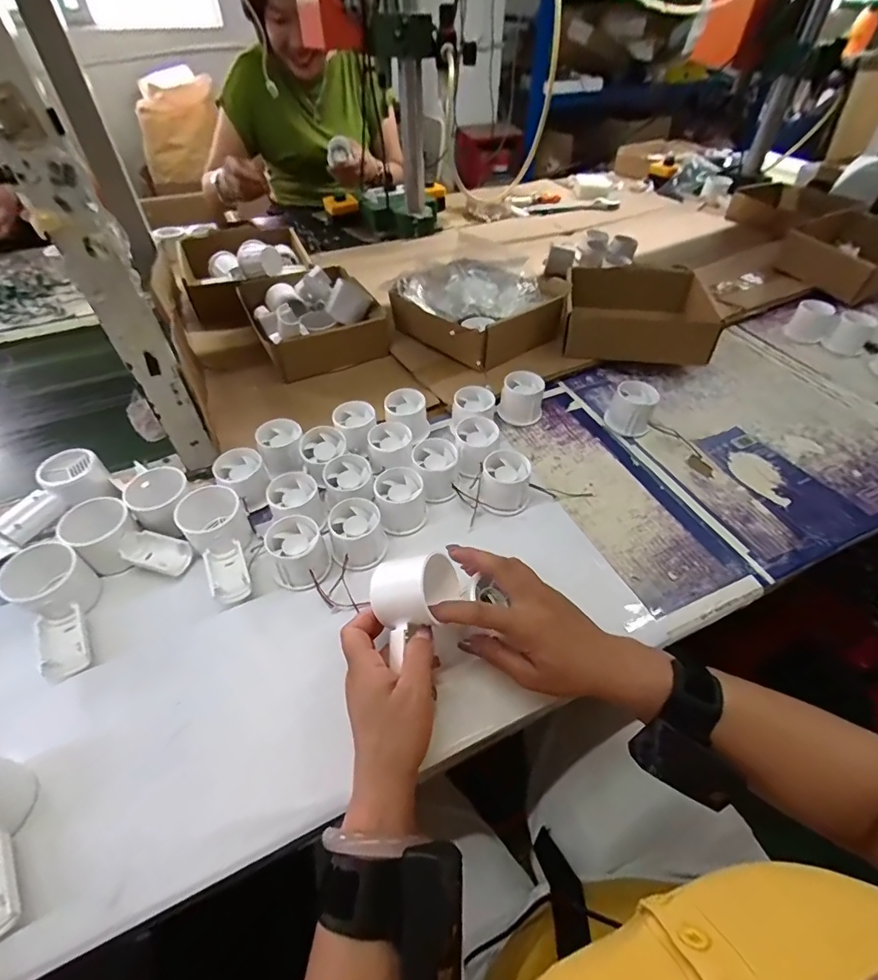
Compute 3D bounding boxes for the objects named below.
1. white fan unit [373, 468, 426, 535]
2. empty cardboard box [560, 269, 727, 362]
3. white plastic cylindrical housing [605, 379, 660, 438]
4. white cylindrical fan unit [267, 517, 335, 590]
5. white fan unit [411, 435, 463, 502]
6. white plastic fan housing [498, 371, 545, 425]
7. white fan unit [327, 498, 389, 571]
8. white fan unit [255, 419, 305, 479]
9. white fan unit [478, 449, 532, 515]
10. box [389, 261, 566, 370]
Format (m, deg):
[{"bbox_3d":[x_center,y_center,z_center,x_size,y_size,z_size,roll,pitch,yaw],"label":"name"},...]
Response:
[{"bbox_3d":[-0.040,0.012,0.511,0.052,0.047,0.058,-10,50,-10],"label":"white fan unit"},{"bbox_3d":[0.301,-0.274,0.747,0.199,0.086,0.207,9,49,7],"label":"empty cardboard box"},{"bbox_3d":[0.251,-0.106,0.619,0.054,0.052,0.057,1,49,-1],"label":"white plastic cylindrical housing"},{"bbox_3d":[-0.136,0.061,0.464,0.053,0.040,0.059,-18,51,-16],"label":"white cylindrical fan unit"},{"bbox_3d":[-0.002,-0.023,0.541,0.051,0.050,0.058,-8,49,-8],"label":"white fan unit"},{"bbox_3d":[0.110,-0.121,0.631,0.055,0.047,0.055,13,50,10],"label":"white plastic fan housing"},{"bbox_3d":[-0.082,0.045,0.482,0.054,0.044,0.058,-10,50,-10],"label":"white fan unit"},{"bbox_3d":[-0.186,-0.048,0.564,0.052,0.050,0.059,-8,49,-8],"label":"white fan unit"},{"bbox_3d":[0.074,-0.008,0.527,0.053,0.047,0.052,6,49,4],"label":"white fan unit"},{"bbox_3d":[0.054,-0.284,0.751,0.187,0.091,0.213,-34,57,-27],"label":"box"}]

